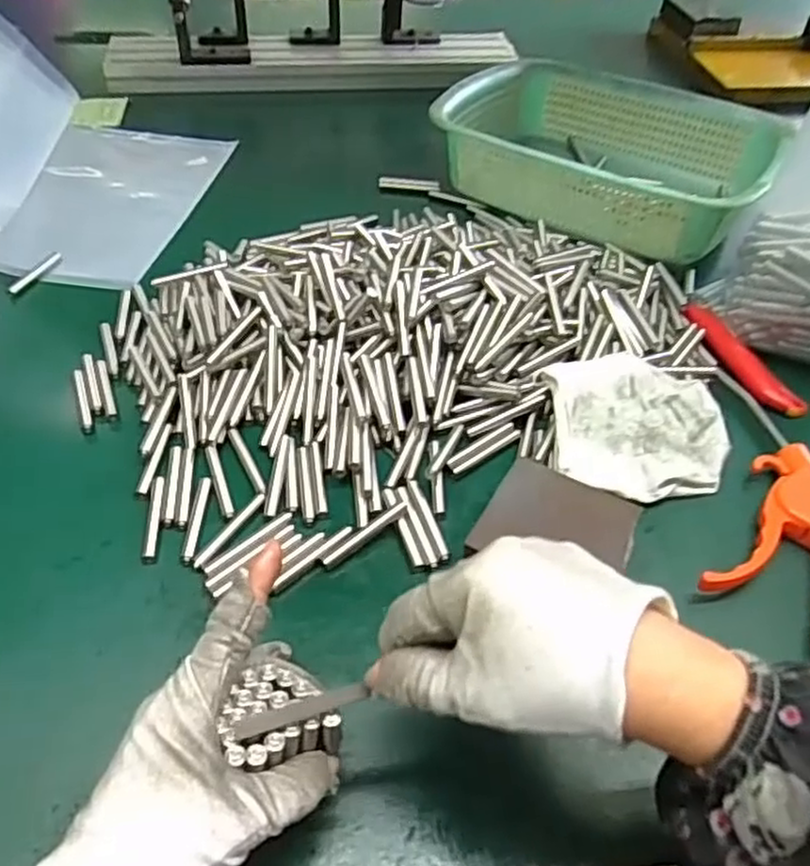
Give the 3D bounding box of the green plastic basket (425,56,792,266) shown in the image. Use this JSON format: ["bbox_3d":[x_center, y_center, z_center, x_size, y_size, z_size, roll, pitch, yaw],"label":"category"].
[{"bbox_3d":[0.183,-0.259,0.689,0.277,0.079,0.209,30,51,24],"label":"green plastic basket"}]

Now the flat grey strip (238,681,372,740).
[{"bbox_3d":[-0.042,0.110,0.290,0.051,0.004,0.007,-16,48,-9],"label":"flat grey strip"}]

